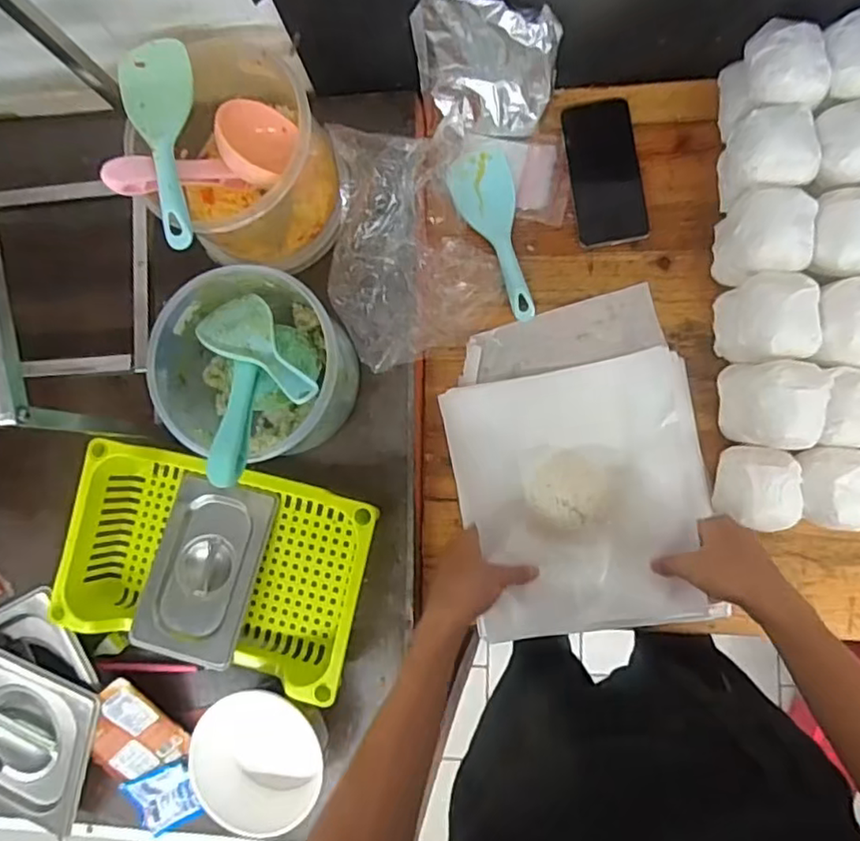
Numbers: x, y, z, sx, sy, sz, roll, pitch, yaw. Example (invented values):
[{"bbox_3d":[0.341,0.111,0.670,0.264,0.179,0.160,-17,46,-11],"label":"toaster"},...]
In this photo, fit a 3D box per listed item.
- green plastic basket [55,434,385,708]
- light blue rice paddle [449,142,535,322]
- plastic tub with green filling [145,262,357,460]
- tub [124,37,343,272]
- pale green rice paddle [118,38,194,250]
[{"bbox_3d":[-0.208,0.144,0.626,0.296,0.071,0.187,13,88,9],"label":"green plastic basket"},{"bbox_3d":[0.068,-0.205,0.686,0.066,0.015,0.195,-12,84,7],"label":"light blue rice paddle"},{"bbox_3d":[-0.162,-0.051,0.608,0.168,0.115,0.167,-1,86,8],"label":"plastic tub with green filling"},{"bbox_3d":[-0.179,-0.259,0.607,0.185,0.110,0.186,-1,86,8],"label":"tub"},{"bbox_3d":[-0.232,-0.245,0.550,0.062,0.019,0.185,-12,84,7],"label":"pale green rice paddle"}]

